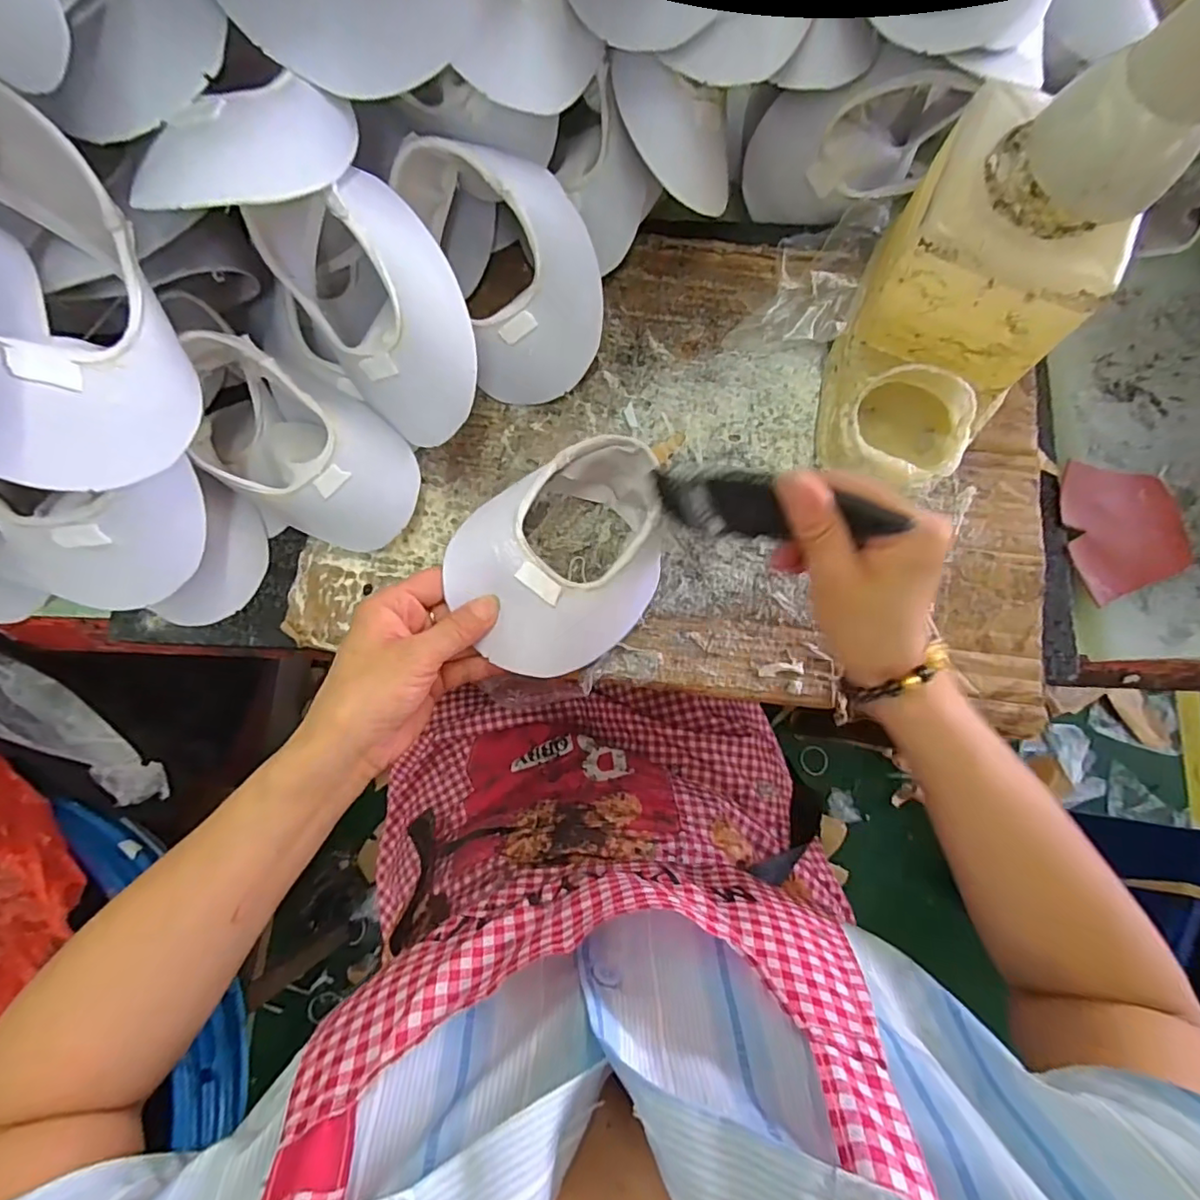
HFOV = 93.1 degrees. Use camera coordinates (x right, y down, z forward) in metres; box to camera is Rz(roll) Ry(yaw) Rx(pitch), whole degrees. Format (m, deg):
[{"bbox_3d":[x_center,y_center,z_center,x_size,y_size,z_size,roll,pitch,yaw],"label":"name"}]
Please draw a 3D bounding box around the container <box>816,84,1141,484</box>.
[{"bbox_3d":[0.203,-0.163,0.340,0.118,0.116,0.186,36,82,7],"label":"container"}]

